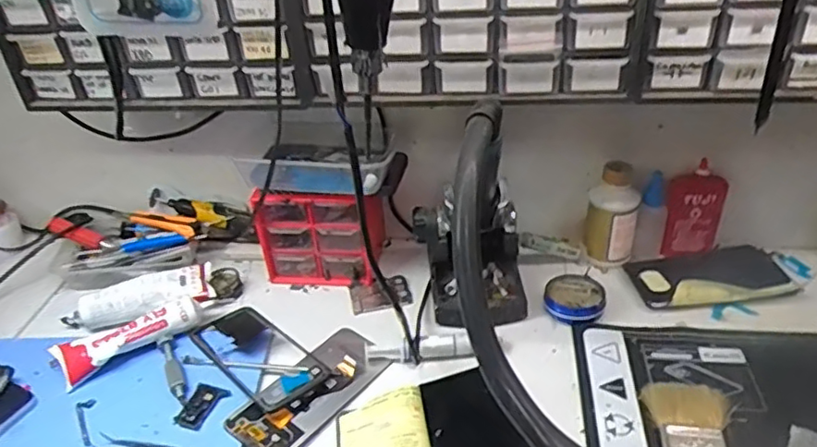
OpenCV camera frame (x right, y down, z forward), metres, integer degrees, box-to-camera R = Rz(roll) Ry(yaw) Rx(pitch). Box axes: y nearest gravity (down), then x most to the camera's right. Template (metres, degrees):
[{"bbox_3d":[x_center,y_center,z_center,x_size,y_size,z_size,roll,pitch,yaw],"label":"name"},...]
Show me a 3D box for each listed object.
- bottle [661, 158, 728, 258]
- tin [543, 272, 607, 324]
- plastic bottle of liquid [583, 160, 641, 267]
[{"bbox_3d":[0.318,-0.012,0.692,0.062,0.101,0.023,-6,35,-2],"label":"bottle"},{"bbox_3d":[0.178,0.077,0.657,0.061,0.016,0.063,-3,35,2],"label":"tin"},{"bbox_3d":[0.225,-0.010,0.691,0.047,0.113,0.046,-3,35,2],"label":"plastic bottle of liquid"}]

